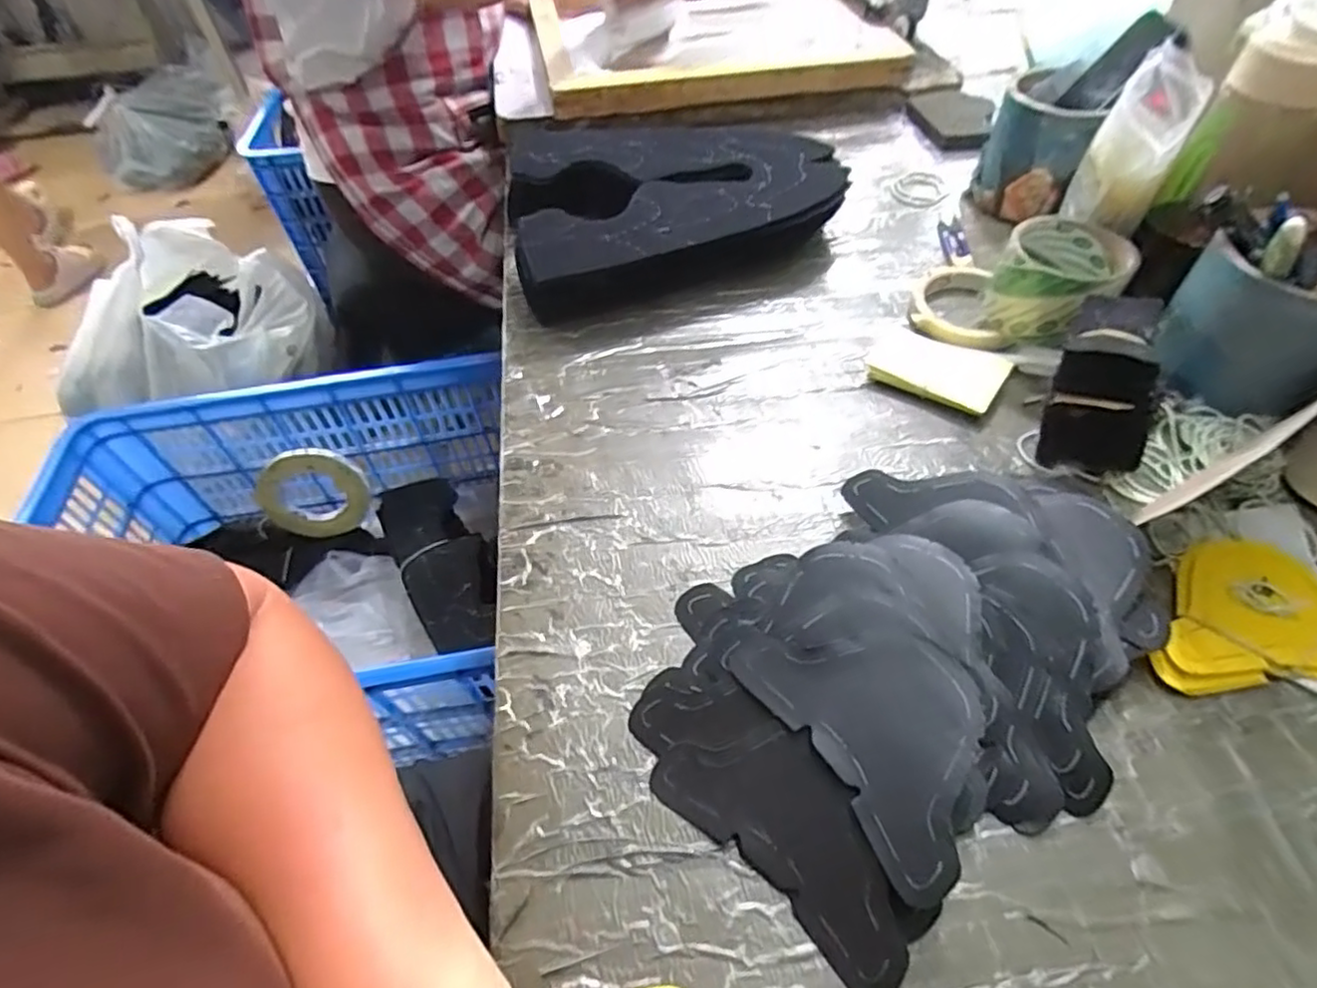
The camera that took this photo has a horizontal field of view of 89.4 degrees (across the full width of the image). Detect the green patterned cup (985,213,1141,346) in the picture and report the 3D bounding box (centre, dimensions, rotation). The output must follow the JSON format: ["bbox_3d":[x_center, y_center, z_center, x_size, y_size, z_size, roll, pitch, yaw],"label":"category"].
[{"bbox_3d":[0.308,-0.160,0.515,0.081,0.076,0.090,31,60,25],"label":"green patterned cup"}]

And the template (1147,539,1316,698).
[{"bbox_3d":[0.344,0.068,0.381,0.138,0.013,0.094,1,52,5],"label":"template"}]

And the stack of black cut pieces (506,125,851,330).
[{"bbox_3d":[0.011,-0.280,0.637,0.305,0.070,0.235,-14,53,-7],"label":"stack of black cut pieces"}]

